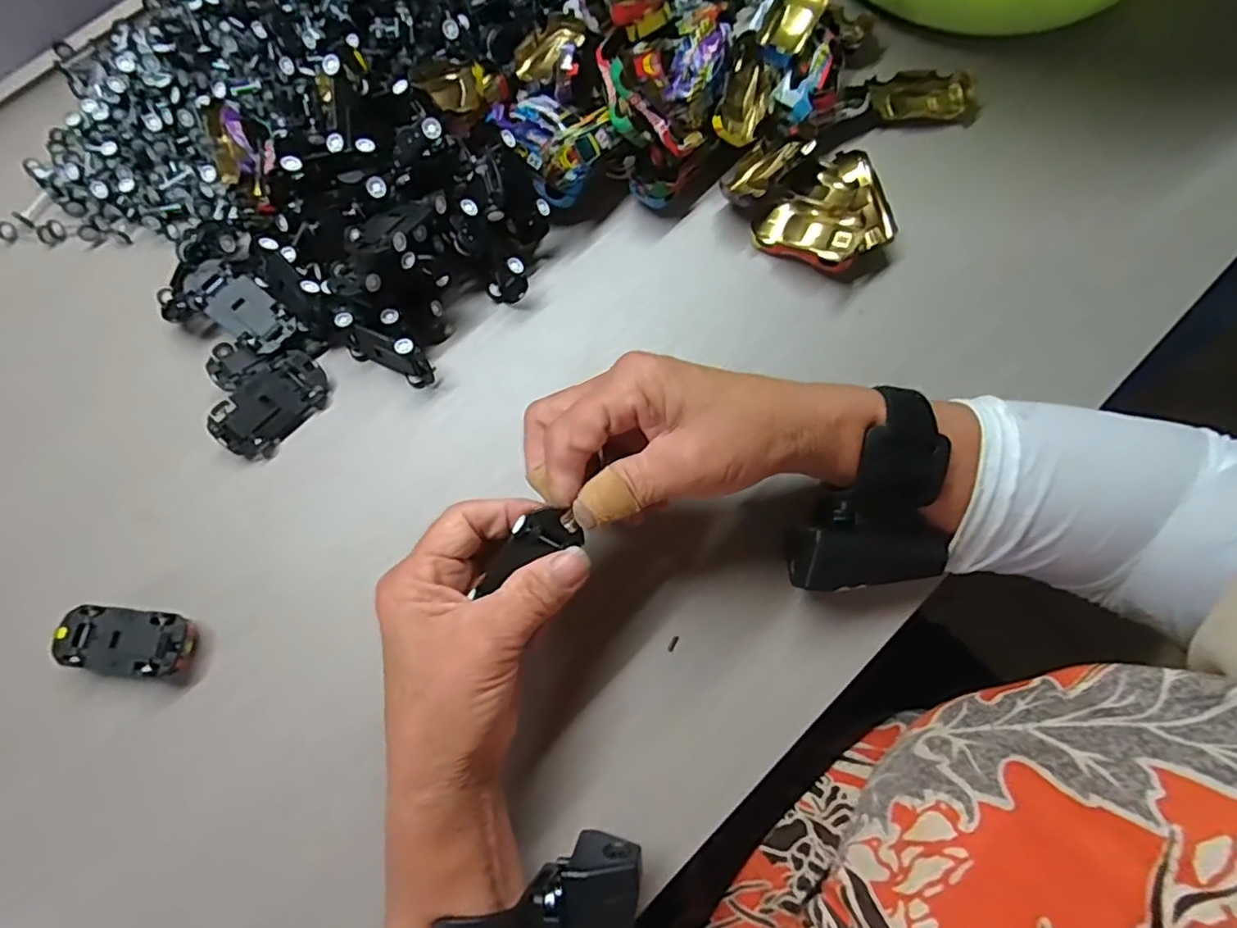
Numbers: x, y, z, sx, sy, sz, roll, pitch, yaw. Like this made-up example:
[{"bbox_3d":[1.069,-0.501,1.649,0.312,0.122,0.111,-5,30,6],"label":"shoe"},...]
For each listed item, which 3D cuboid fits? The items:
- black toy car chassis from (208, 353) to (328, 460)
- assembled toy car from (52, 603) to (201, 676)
[{"bbox_3d":[-0.193,-0.033,0.344,0.063,0.012,0.035,-48,109,-13],"label":"black toy car chassis"},{"bbox_3d":[-0.246,0.088,0.311,0.064,0.018,0.030,6,76,1],"label":"assembled toy car"}]

